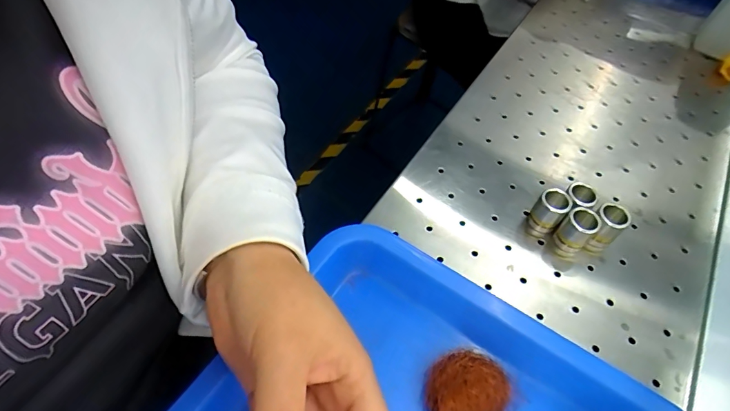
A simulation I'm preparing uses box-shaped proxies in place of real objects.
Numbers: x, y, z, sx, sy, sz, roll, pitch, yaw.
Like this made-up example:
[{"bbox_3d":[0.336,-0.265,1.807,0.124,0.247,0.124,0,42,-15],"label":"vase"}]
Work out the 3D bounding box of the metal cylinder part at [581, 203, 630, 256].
[{"bbox_3d":[0.182,0.017,0.317,0.021,0.032,0.026,30,59,14],"label":"metal cylinder part"}]

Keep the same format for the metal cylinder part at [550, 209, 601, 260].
[{"bbox_3d":[0.160,0.019,0.314,0.020,0.030,0.024,-31,64,-22],"label":"metal cylinder part"}]

